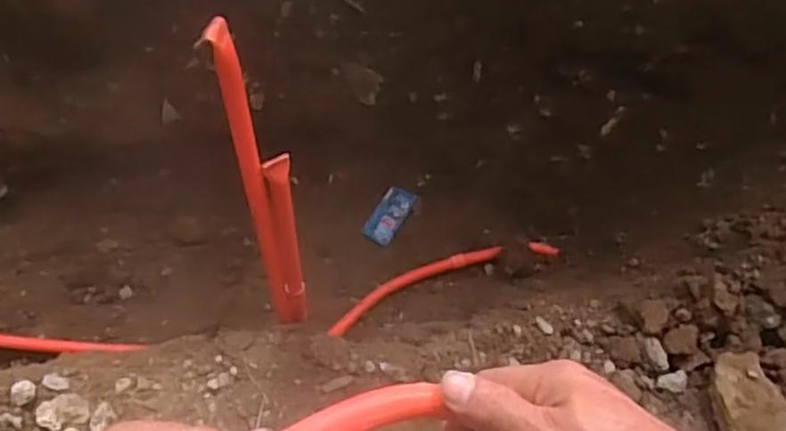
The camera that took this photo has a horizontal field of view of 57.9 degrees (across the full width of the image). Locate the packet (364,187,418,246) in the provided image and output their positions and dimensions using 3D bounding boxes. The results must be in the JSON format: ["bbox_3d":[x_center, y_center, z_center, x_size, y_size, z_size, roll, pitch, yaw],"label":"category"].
[{"bbox_3d":[-0.006,-0.001,1.287,0.056,0.008,0.114,32,71,5],"label":"packet"}]

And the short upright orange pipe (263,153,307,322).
[{"bbox_3d":[-0.121,0.042,0.827,0.029,0.297,0.025,-6,52,-9],"label":"short upright orange pipe"}]

